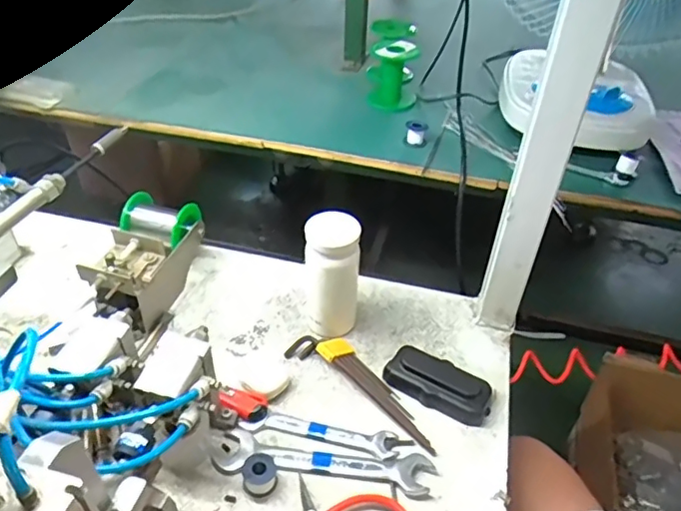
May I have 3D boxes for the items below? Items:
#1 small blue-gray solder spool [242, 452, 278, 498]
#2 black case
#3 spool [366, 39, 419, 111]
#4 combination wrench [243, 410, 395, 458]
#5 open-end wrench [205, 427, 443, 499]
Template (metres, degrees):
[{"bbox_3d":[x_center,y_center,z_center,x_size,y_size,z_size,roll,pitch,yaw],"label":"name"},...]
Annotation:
[{"bbox_3d":[-0.071,0.194,0.492,0.029,0.028,0.026,-7,41,-12],"label":"small blue-gray solder spool"},{"bbox_3d":[0.102,0.130,0.573,0.106,0.021,0.051,23,44,22],"label":"black case"},{"bbox_3d":[0.072,-0.246,0.749,0.063,0.079,0.063,6,40,3],"label":"spool"},{"bbox_3d":[-0.021,0.169,0.535,0.145,0.005,0.027,8,41,6],"label":"combination wrench"},{"bbox_3d":[-0.015,0.189,0.510,0.197,0.006,0.039,7,40,4],"label":"open-end wrench"}]

